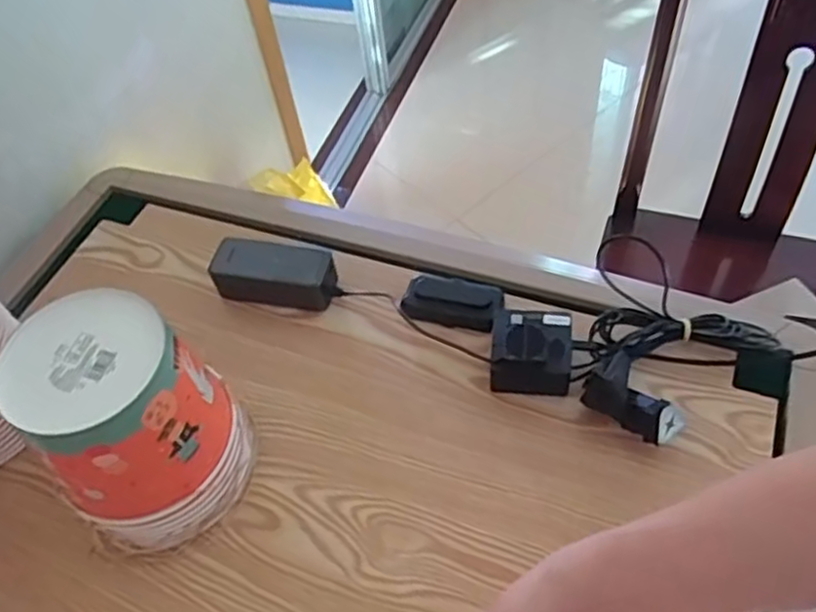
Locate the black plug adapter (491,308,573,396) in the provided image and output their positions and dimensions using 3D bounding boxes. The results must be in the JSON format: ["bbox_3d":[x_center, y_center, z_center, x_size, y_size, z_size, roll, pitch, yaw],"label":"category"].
[{"bbox_3d":[0.122,0.044,0.707,0.076,0.060,0.073,3,54,7],"label":"black plug adapter"}]

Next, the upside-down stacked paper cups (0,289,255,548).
[{"bbox_3d":[-0.226,0.098,0.611,0.138,0.193,0.139,-3,53,3],"label":"upside-down stacked paper cups"}]

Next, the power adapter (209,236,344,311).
[{"bbox_3d":[-0.145,-0.035,0.799,0.135,0.052,0.057,6,54,9],"label":"power adapter"}]

